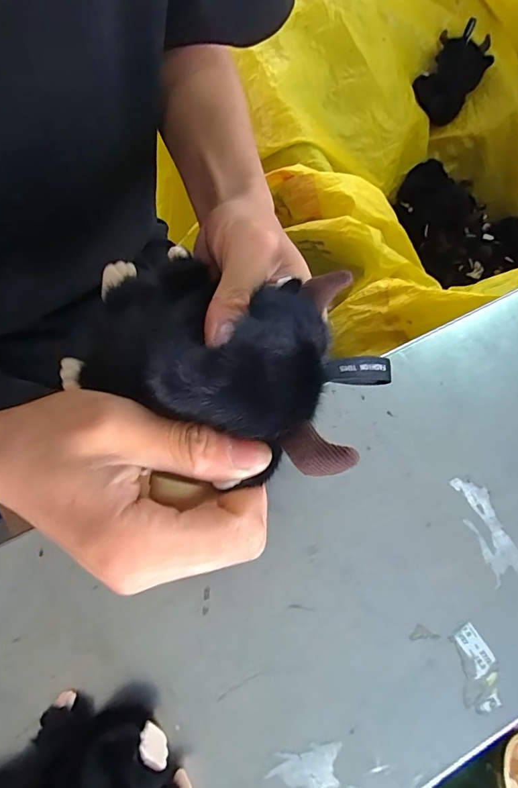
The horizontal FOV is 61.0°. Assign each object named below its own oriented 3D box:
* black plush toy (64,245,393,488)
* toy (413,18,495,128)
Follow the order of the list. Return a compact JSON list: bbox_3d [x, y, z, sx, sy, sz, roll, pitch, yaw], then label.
[{"bbox_3d":[-0.022,-0.022,0.206,0.157,0.070,0.089,18,77,23],"label":"black plush toy"},{"bbox_3d":[0.326,-0.541,0.745,0.092,0.036,0.143,27,110,-5],"label":"toy"}]

